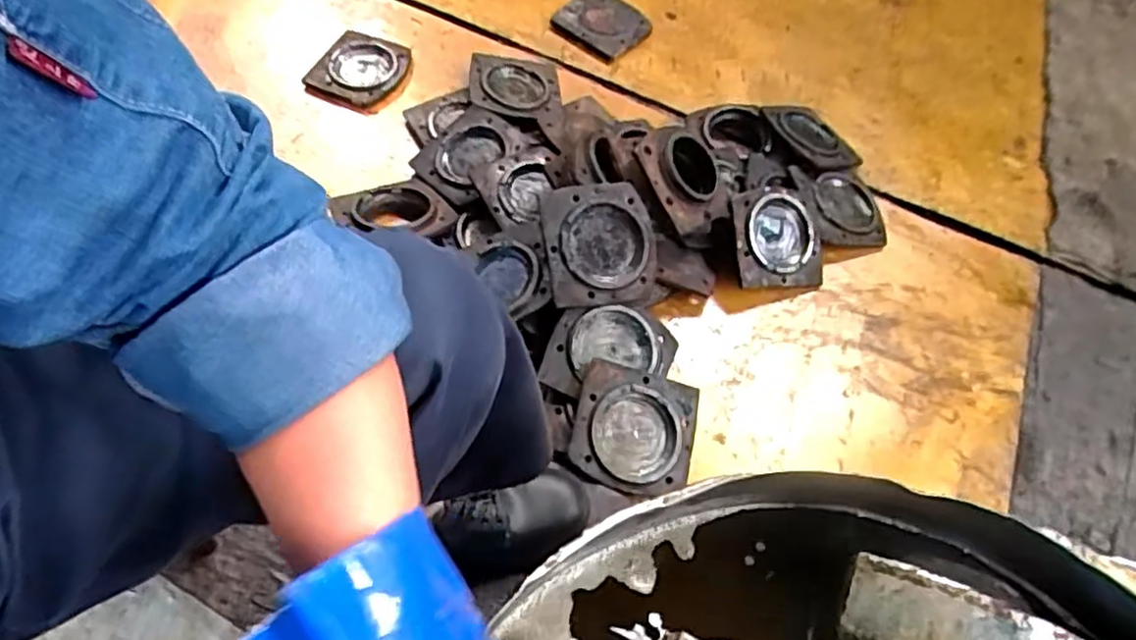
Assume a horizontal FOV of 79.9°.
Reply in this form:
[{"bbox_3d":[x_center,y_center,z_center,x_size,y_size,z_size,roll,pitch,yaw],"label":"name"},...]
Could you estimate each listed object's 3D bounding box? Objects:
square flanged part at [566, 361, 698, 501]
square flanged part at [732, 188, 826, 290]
[{"bbox_3d":[0.088,0.145,0.889,0.162,0.013,0.155,16,78,-14],"label":"square flanged part"},{"bbox_3d":[0.354,-0.131,1.114,0.170,0.020,0.170,-3,87,-21],"label":"square flanged part"}]

